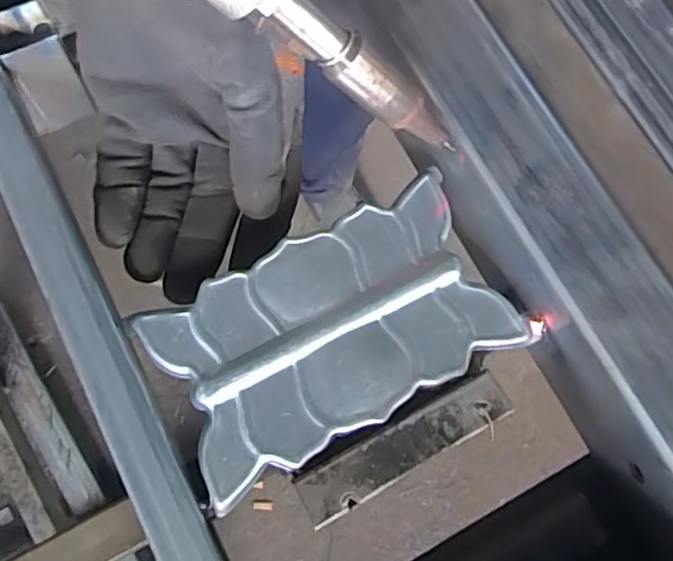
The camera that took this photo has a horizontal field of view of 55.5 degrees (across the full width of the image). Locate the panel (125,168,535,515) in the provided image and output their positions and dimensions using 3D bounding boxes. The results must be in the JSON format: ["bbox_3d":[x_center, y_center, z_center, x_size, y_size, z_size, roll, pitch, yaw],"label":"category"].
[{"bbox_3d":[-0.001,0.018,0.242,0.129,0.005,0.073,-27,76,-8],"label":"panel"}]

